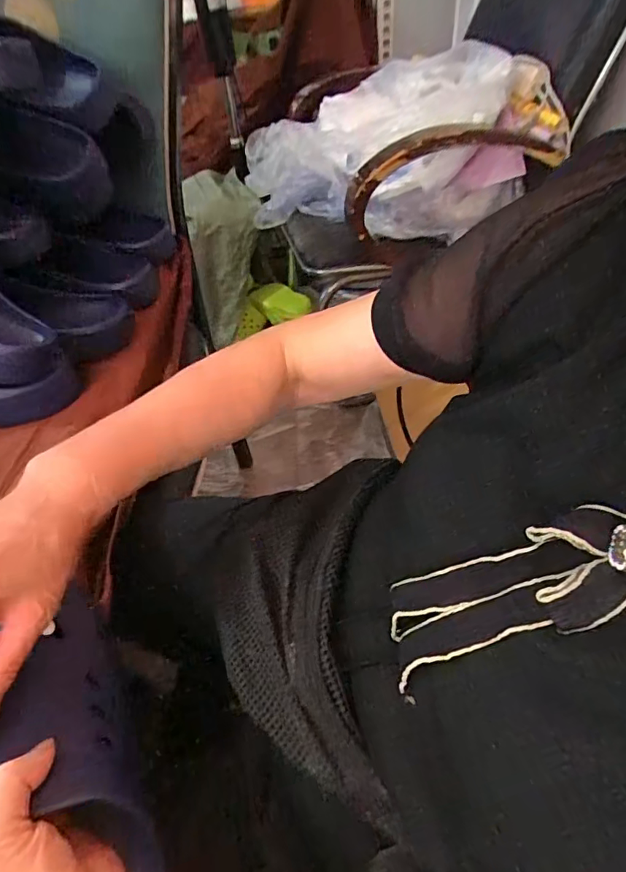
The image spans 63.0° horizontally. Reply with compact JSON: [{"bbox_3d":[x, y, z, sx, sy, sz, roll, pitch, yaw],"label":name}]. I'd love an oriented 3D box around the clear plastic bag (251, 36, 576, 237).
[{"bbox_3d":[0.172,-0.616,1.110,0.574,0.263,0.435,-19,48,-12],"label":"clear plastic bag"}]

